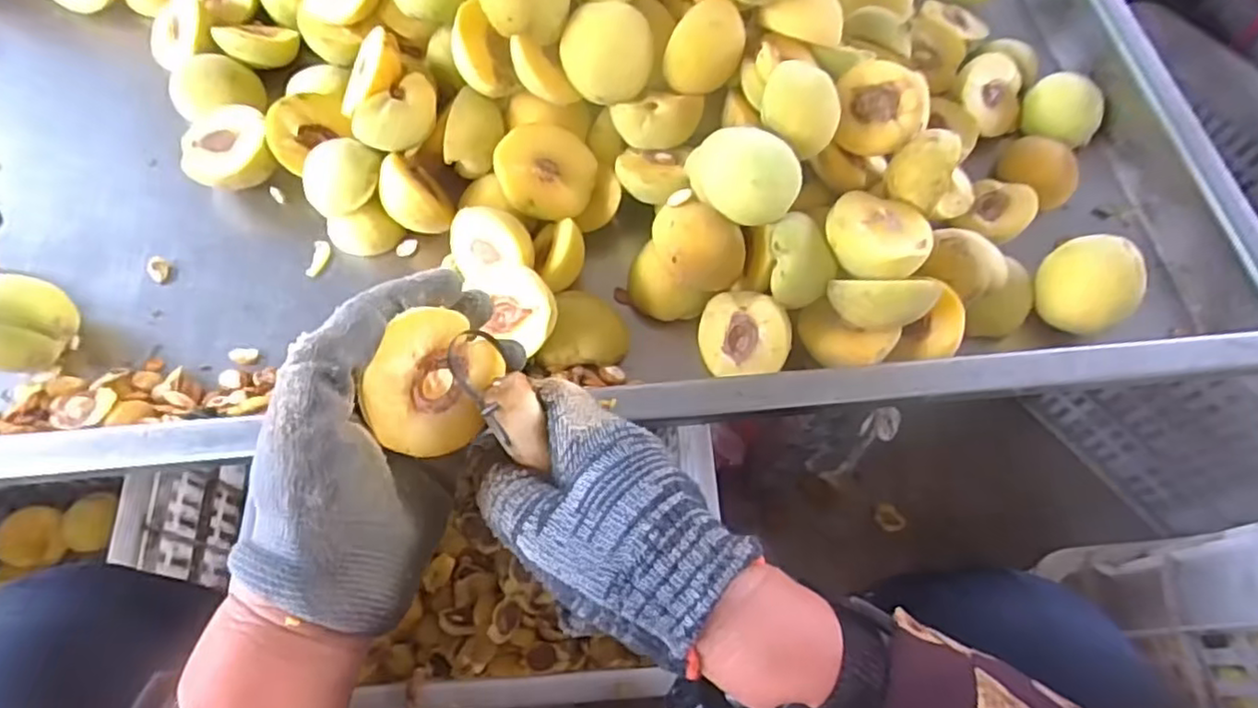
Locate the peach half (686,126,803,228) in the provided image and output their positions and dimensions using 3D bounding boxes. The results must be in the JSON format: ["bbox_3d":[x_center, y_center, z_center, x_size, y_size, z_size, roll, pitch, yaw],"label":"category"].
[{"bbox_3d":[0.069,-0.107,0.394,0.059,0.050,0.033,42,27,29],"label":"peach half"}]

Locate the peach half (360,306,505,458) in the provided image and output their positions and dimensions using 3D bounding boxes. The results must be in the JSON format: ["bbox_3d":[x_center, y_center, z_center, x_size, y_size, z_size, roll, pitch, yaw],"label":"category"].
[{"bbox_3d":[-0.088,0.013,0.291,0.052,0.030,0.055,35,70,-31],"label":"peach half"}]

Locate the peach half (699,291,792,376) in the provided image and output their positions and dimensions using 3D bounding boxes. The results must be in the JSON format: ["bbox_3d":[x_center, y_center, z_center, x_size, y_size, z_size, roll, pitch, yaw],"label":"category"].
[{"bbox_3d":[0.077,-0.012,0.423,0.060,0.028,0.052,-2,83,36],"label":"peach half"}]

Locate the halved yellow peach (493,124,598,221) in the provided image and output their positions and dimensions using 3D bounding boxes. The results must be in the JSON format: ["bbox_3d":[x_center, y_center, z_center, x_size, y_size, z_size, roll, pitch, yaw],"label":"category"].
[{"bbox_3d":[-0.060,-0.121,0.448,0.065,0.034,0.058,23,85,-23],"label":"halved yellow peach"}]

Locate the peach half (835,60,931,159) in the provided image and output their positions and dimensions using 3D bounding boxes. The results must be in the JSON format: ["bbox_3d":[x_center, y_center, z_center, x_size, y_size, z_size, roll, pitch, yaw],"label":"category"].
[{"bbox_3d":[0.167,-0.159,0.436,0.054,0.031,0.060,-3,88,30],"label":"peach half"}]

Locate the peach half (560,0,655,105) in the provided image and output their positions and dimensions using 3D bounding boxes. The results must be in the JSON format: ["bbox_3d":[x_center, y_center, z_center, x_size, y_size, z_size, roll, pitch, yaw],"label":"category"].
[{"bbox_3d":[-0.013,-0.189,0.418,0.055,0.052,0.032,-31,50,7],"label":"peach half"}]

